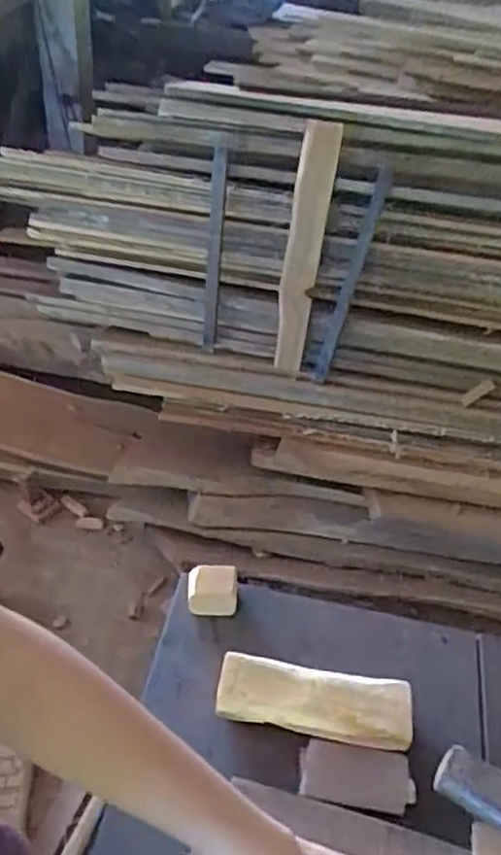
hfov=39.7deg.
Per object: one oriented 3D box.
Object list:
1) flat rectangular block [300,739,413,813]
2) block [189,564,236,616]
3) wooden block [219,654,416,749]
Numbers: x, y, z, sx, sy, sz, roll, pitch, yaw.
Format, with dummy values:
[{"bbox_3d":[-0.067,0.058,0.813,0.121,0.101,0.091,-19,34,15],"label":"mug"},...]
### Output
[{"bbox_3d":[0.094,0.309,0.616,0.098,0.008,0.051,10,44,5],"label":"flat rectangular block"},{"bbox_3d":[-0.040,0.170,0.728,0.050,0.044,0.033,2,44,-3],"label":"block"},{"bbox_3d":[0.059,0.249,0.641,0.174,0.034,0.053,8,44,3],"label":"wooden block"}]

